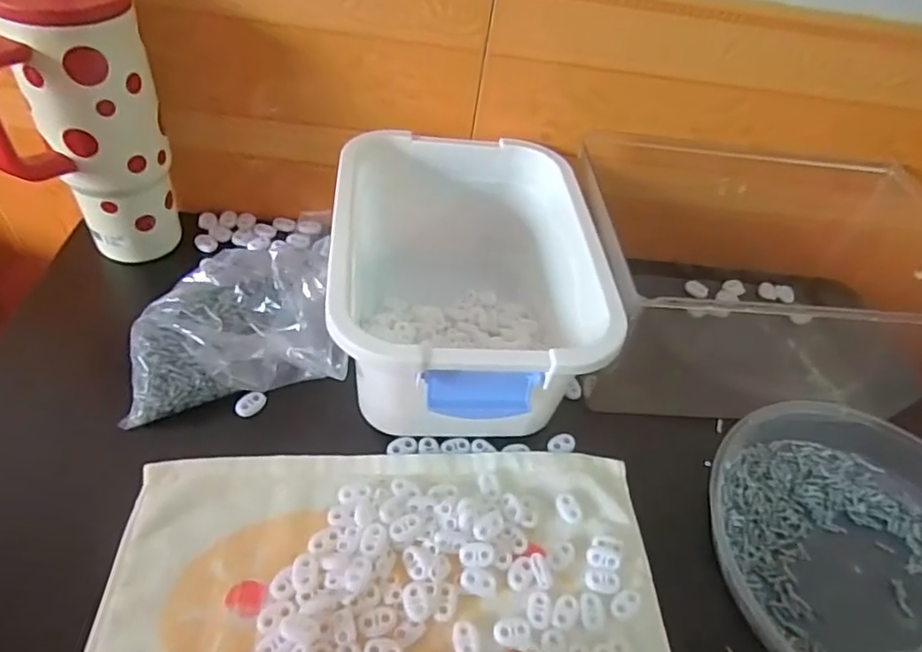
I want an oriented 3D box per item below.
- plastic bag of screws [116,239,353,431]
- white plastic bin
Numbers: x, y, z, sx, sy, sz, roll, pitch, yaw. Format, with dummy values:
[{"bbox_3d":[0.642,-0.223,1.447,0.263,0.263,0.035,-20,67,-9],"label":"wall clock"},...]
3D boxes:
[{"bbox_3d":[-0.159,0.000,0.431,0.149,0.073,0.121,2,47,-8],"label":"plastic bag of screws"},{"bbox_3d":[-0.002,-0.035,0.456,0.186,0.108,0.251,-1,48,-10],"label":"white plastic bin"}]

